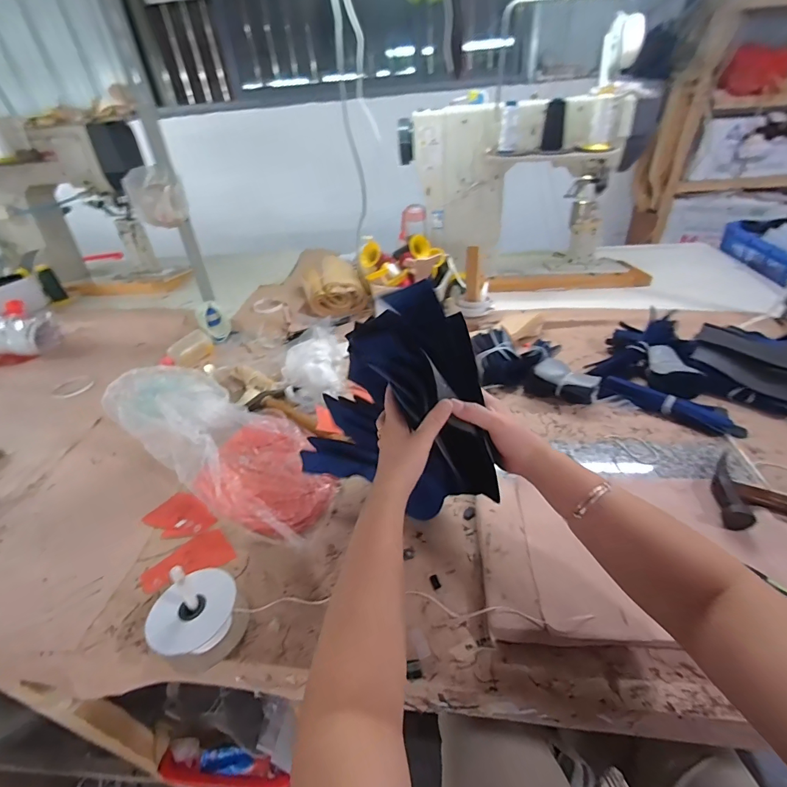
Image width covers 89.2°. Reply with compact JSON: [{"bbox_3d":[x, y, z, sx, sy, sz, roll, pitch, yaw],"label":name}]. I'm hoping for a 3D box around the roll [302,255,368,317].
[{"bbox_3d":[-0.169,-0.306,1.113,0.154,0.077,0.261,-12,37,-9],"label":"roll"}]

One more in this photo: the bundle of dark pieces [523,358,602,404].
[{"bbox_3d":[0.321,-0.024,0.762,0.125,0.057,0.063,17,42,27],"label":"bundle of dark pieces"}]

